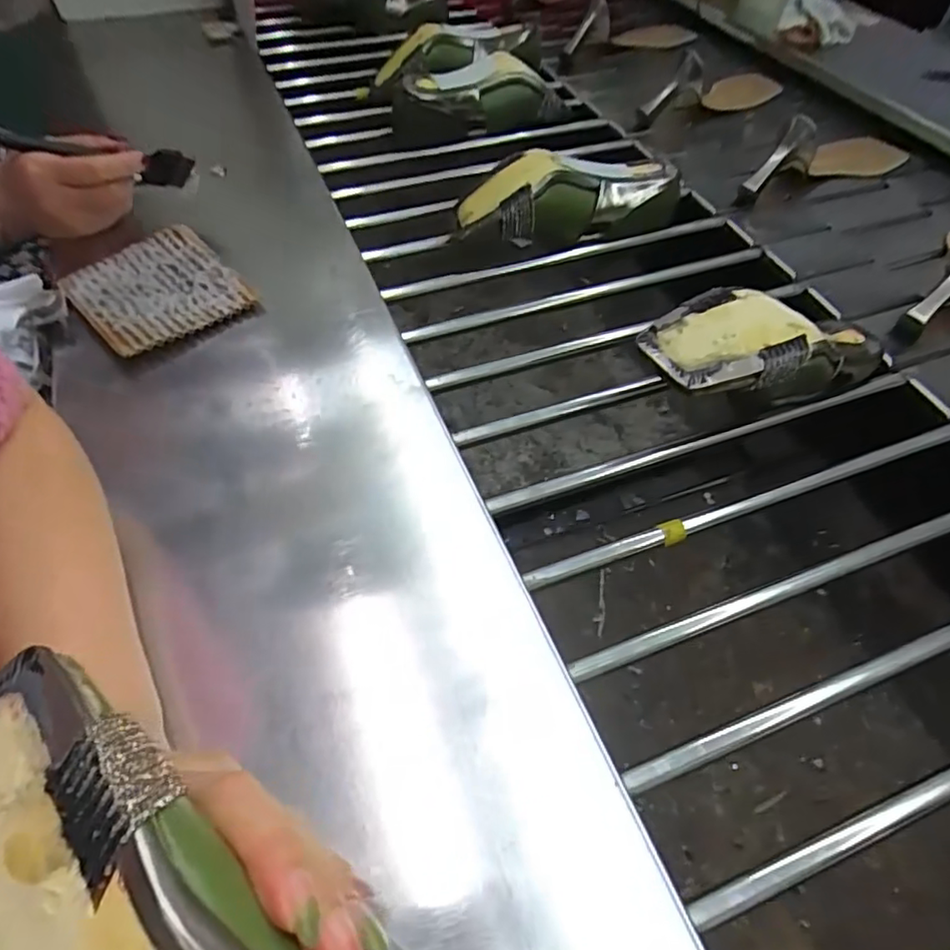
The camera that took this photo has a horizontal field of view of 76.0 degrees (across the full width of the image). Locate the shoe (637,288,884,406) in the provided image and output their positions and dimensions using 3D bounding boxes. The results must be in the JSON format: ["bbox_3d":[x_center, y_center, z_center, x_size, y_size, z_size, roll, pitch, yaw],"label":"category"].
[{"bbox_3d":[0.212,-0.098,0.442,0.176,0.073,0.083,0,51,-23],"label":"shoe"}]

